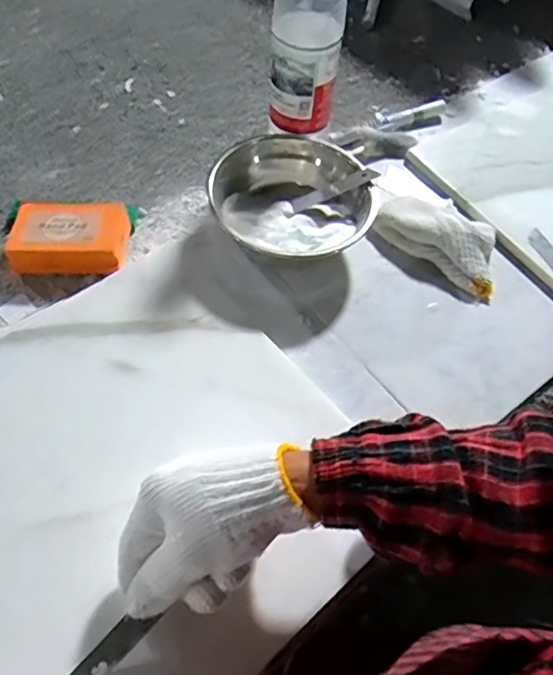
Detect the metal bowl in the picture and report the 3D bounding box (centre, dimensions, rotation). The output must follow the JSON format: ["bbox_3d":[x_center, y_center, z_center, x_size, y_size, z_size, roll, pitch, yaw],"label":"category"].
[{"bbox_3d":[0.011,-0.121,0.538,0.145,0.062,0.138,-4,57,-8],"label":"metal bowl"}]

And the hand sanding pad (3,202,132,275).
[{"bbox_3d":[-0.182,-0.088,0.517,0.097,0.036,0.073,3,56,-3],"label":"hand sanding pad"}]

